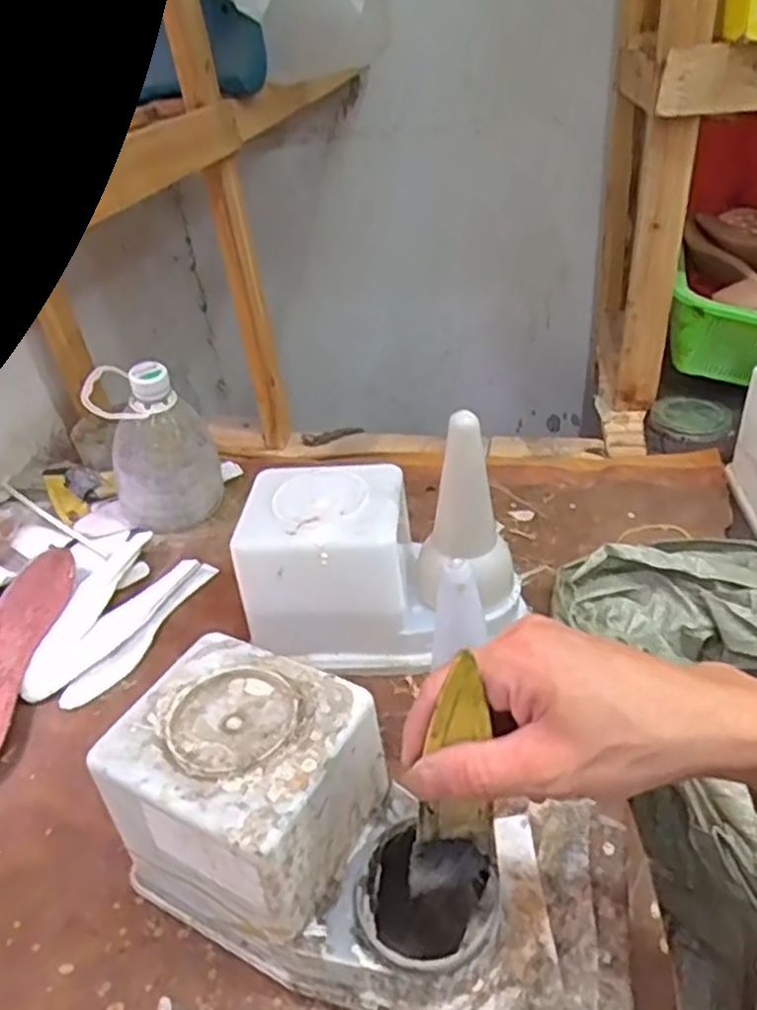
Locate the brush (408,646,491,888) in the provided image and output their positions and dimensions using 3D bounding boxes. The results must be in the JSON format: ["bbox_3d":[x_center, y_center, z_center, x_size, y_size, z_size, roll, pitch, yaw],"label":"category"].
[{"bbox_3d":[0.033,0.119,0.312,0.035,0.111,0.014,-1,27,-5],"label":"brush"}]

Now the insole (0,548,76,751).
[{"bbox_3d":[-0.286,0.115,0.566,0.067,0.007,0.217,-13,38,12],"label":"insole"}]

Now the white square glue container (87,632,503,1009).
[{"bbox_3d":[-0.034,0.164,0.375,0.187,0.117,0.100,14,39,26],"label":"white square glue container"}]

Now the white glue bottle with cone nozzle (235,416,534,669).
[{"bbox_3d":[0.003,0.032,0.526,0.191,0.150,0.099,-2,35,6],"label":"white glue bottle with cone nozzle"}]

